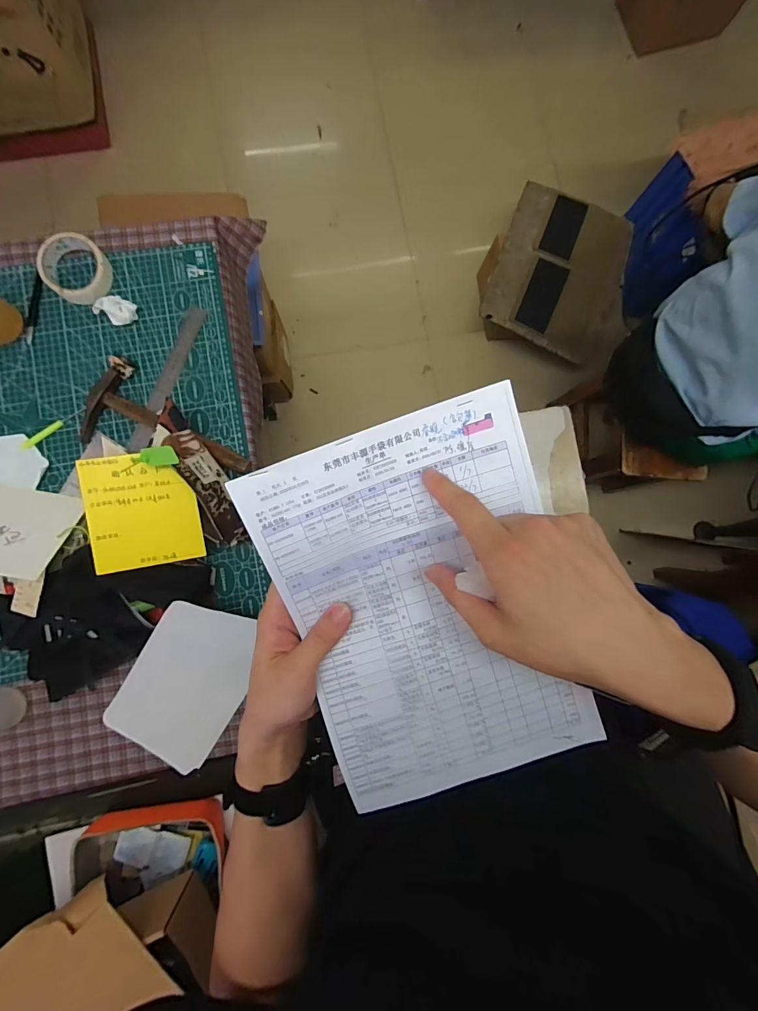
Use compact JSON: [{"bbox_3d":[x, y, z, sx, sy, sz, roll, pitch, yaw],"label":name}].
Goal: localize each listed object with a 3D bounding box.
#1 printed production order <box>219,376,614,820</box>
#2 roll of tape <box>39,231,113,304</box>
[{"bbox_3d":[0.042,0.083,0.303,0.207,0.068,0.282,-19,87,-4],"label":"printed production order"},{"bbox_3d":[-0.446,-0.348,0.590,0.092,0.030,0.087,0,86,-3],"label":"roll of tape"}]

